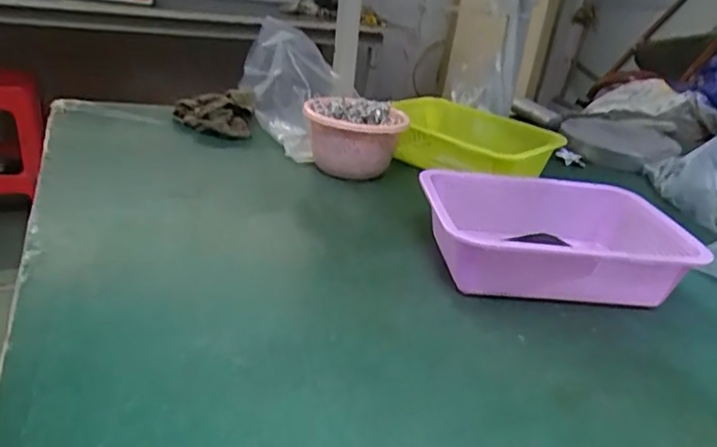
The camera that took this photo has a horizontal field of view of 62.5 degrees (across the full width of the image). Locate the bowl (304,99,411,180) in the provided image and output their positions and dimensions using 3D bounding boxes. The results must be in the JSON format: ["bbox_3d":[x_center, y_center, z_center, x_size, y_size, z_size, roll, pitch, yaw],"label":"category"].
[{"bbox_3d":[-0.008,-0.121,0.860,0.145,0.098,0.127,8,24,0],"label":"bowl"}]

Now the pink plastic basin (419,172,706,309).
[{"bbox_3d":[0.200,0.017,0.649,0.270,0.076,0.190,7,24,-2],"label":"pink plastic basin"}]

